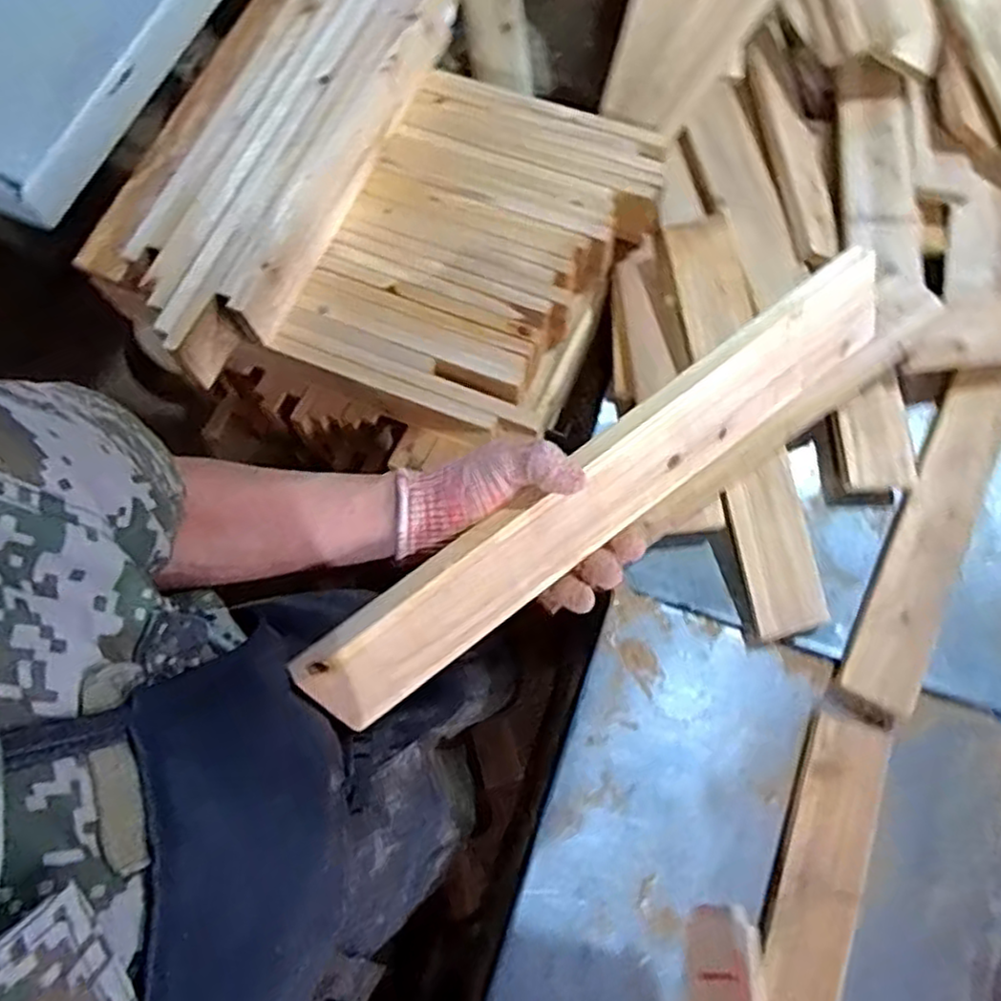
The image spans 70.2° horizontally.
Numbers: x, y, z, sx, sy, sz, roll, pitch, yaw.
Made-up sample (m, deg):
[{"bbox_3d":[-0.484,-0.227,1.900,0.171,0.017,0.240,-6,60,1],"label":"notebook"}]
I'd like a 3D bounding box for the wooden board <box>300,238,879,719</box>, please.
[{"bbox_3d":[0.081,-0.010,0.509,0.487,0.086,0.014,-37,43,-8],"label":"wooden board"}]

